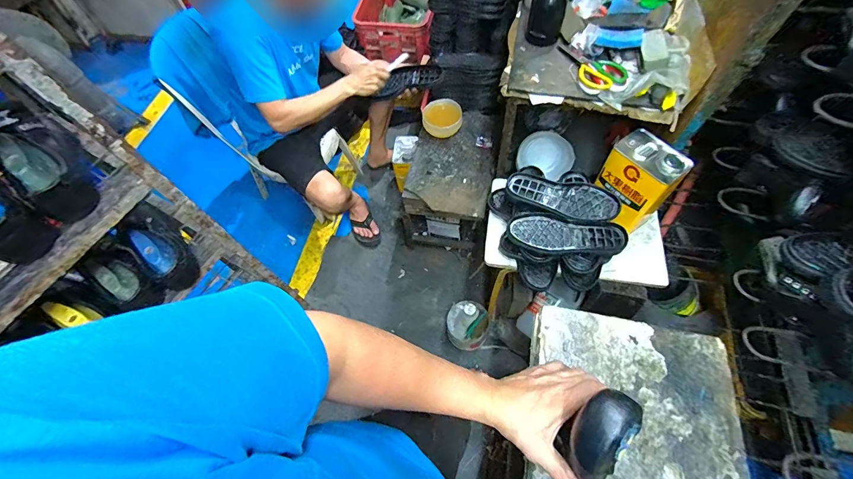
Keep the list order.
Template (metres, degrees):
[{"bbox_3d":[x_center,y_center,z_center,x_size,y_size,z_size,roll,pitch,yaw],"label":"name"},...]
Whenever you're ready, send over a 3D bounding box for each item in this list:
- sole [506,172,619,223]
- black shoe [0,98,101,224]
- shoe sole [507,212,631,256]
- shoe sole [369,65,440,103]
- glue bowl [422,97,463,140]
[{"bbox_3d":[0.358,-0.112,0.966,0.281,0.025,0.109,18,64,13],"label":"sole"},{"bbox_3d":[-0.612,-0.132,0.579,0.209,0.106,0.073,40,70,22],"label":"black shoe"},{"bbox_3d":[0.353,-0.008,0.924,0.278,0.027,0.105,11,62,9],"label":"shoe sole"},{"bbox_3d":[-0.074,-0.560,1.284,0.249,0.081,0.031,-13,15,17],"label":"shoe sole"},{"bbox_3d":[0.063,-0.461,1.405,0.149,0.075,0.160,-1,61,3],"label":"glue bowl"}]

